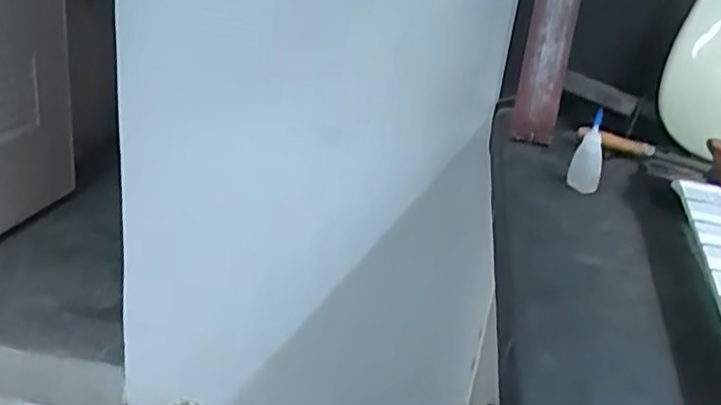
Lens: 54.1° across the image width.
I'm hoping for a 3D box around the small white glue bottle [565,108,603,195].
[{"bbox_3d":[0.240,-0.053,0.740,0.033,0.087,0.020,14,25,18],"label":"small white glue bottle"}]

